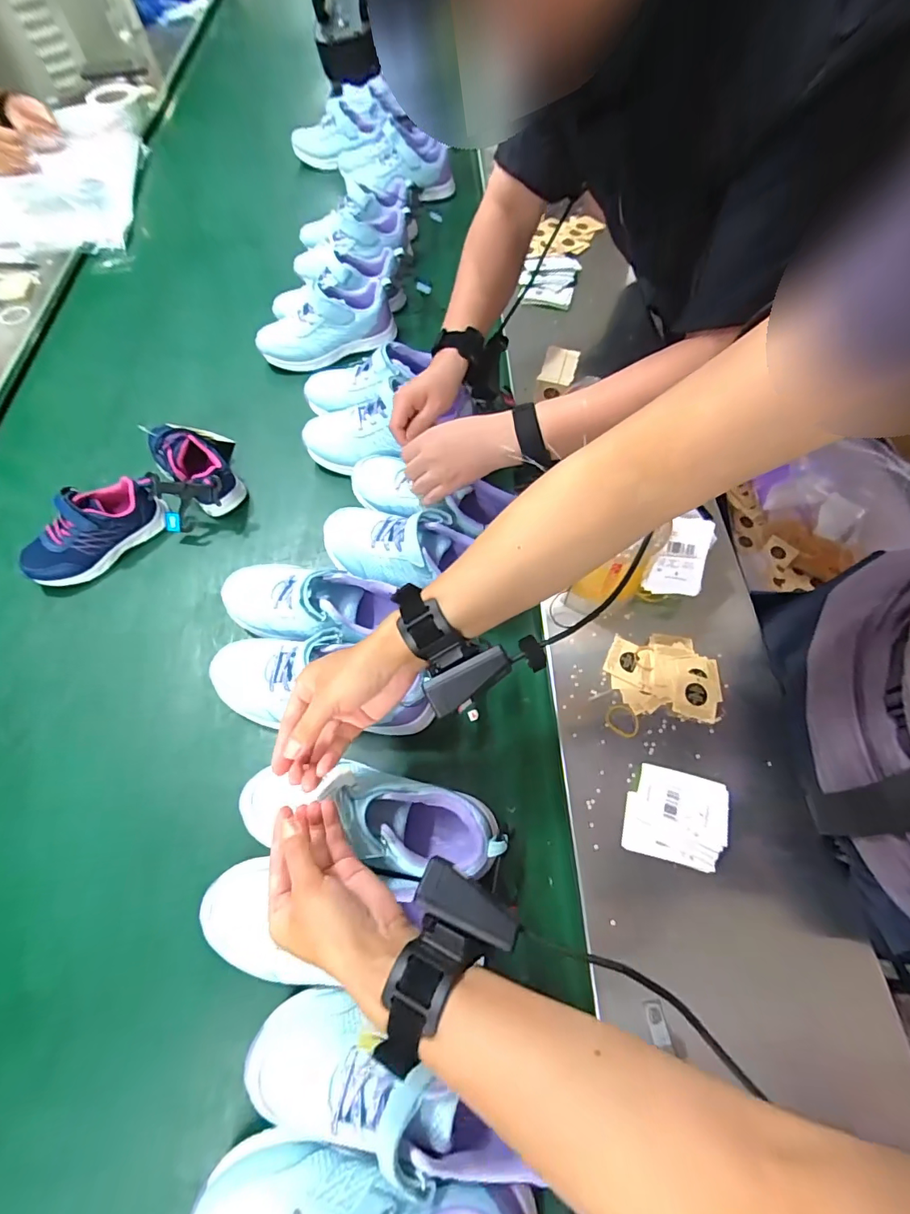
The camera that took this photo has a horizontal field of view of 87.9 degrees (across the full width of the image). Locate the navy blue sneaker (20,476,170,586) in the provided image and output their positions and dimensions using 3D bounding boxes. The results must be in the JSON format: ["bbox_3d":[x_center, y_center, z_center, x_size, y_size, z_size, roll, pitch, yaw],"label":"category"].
[{"bbox_3d":[-0.452,-0.102,0.597,0.182,0.070,0.074,-38,67,-14],"label":"navy blue sneaker"}]

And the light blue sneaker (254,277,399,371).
[{"bbox_3d":[-0.204,-0.449,0.754,0.219,0.083,0.089,-29,65,-11],"label":"light blue sneaker"}]

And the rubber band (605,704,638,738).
[{"bbox_3d":[0.172,0.115,0.481,0.034,0.004,0.030,32,69,18],"label":"rubber band"}]

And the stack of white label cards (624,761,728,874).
[{"bbox_3d":[0.205,0.193,0.436,0.086,0.012,0.077,11,65,9],"label":"stack of white label cards"}]

